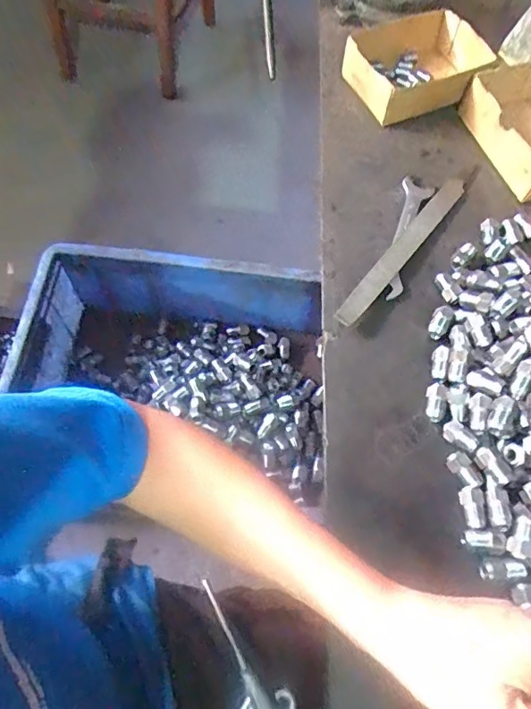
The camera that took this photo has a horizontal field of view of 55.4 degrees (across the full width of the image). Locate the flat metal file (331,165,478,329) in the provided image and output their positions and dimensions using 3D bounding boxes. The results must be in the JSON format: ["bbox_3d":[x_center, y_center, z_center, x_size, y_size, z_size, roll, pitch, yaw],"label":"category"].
[{"bbox_3d":[0.164,-0.130,0.560,0.023,0.011,0.273,37,67,14],"label":"flat metal file"}]

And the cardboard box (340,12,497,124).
[{"bbox_3d":[0.208,-0.385,0.670,0.192,0.053,0.141,-21,66,-13],"label":"cardboard box"}]

